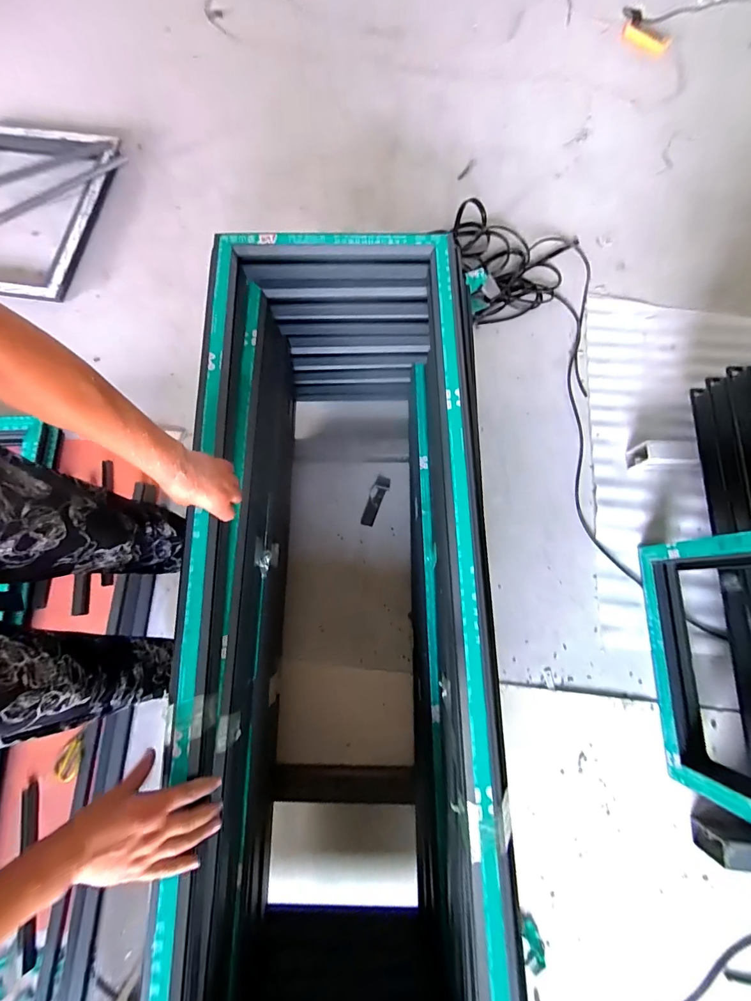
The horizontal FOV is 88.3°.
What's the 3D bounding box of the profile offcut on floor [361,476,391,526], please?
[{"bbox_3d":[-0.001,0.003,1.188,0.050,0.011,0.159,20,79,6],"label":"profile offcut on floor"}]

